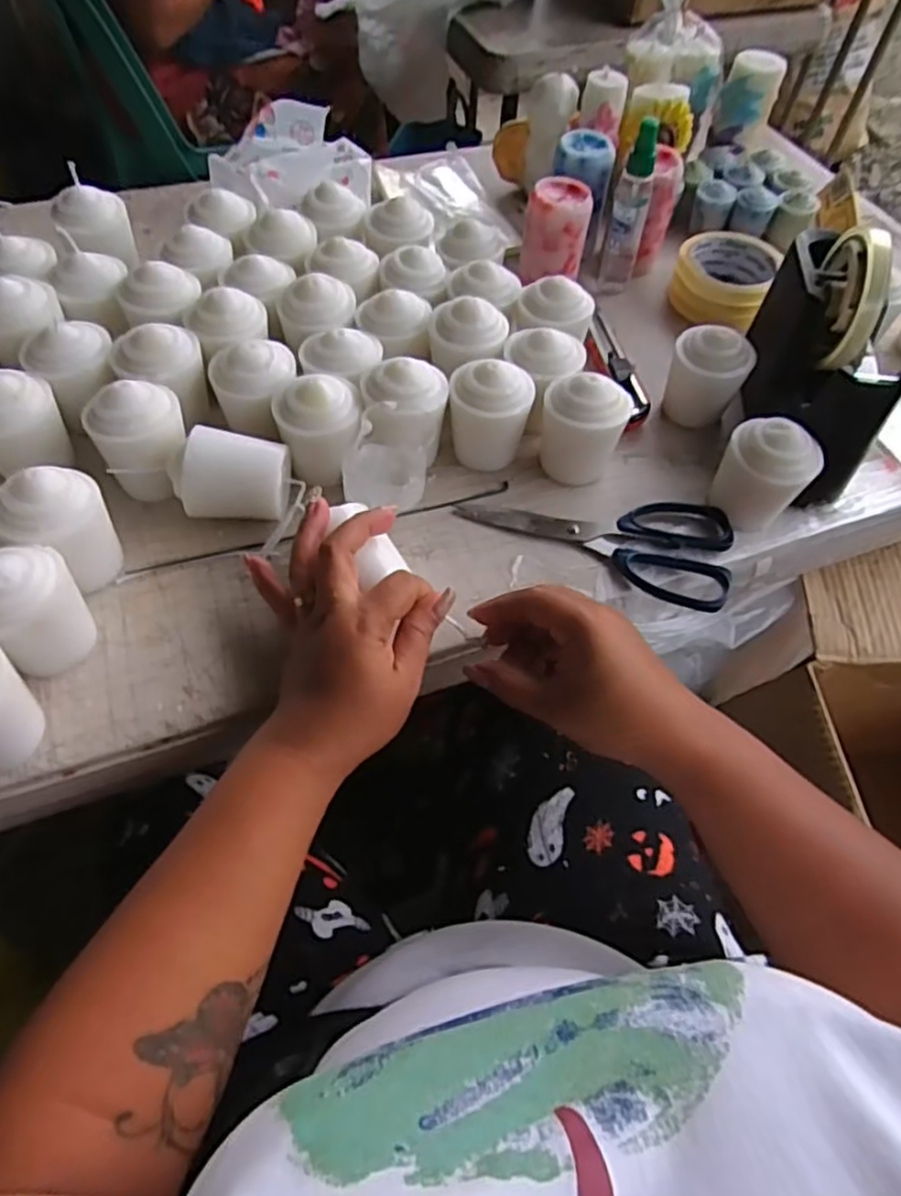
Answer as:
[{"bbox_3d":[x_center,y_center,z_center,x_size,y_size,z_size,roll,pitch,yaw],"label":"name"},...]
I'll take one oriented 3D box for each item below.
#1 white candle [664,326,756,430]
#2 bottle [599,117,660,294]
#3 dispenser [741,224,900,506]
[{"bbox_3d":[0.189,-0.165,0.518,0.053,0.063,0.045,26,59,13],"label":"white candle"},{"bbox_3d":[0.154,-0.330,0.593,0.033,0.134,0.032,13,57,5],"label":"bottle"},{"bbox_3d":[0.252,-0.169,0.481,0.053,0.124,0.193,2,57,-3],"label":"dispenser"}]

